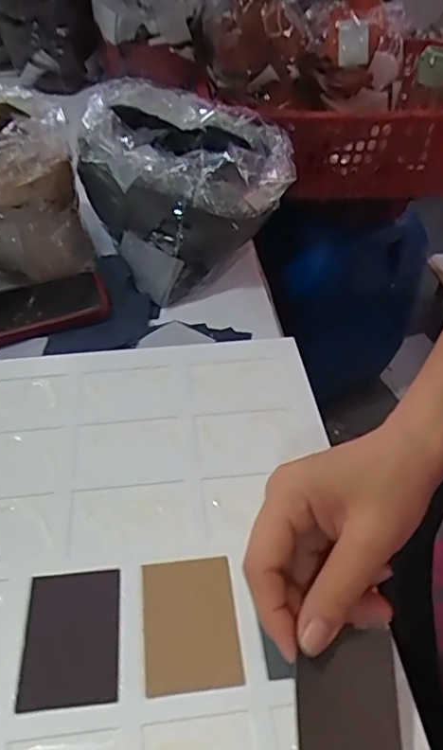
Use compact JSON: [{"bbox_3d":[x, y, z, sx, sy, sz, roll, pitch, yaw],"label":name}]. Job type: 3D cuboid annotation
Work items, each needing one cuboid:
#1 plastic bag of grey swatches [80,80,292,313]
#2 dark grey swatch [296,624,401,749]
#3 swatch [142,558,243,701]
[{"bbox_3d":[-0.034,-0.208,0.626,0.190,0.130,0.188,-23,48,-24],"label":"plastic bag of grey swatches"},{"bbox_3d":[0.055,0.145,0.253,0.045,0.004,0.066,7,57,-9],"label":"dark grey swatch"},{"bbox_3d":[-0.016,0.128,0.308,0.048,0.004,0.068,-4,43,-7],"label":"swatch"}]

